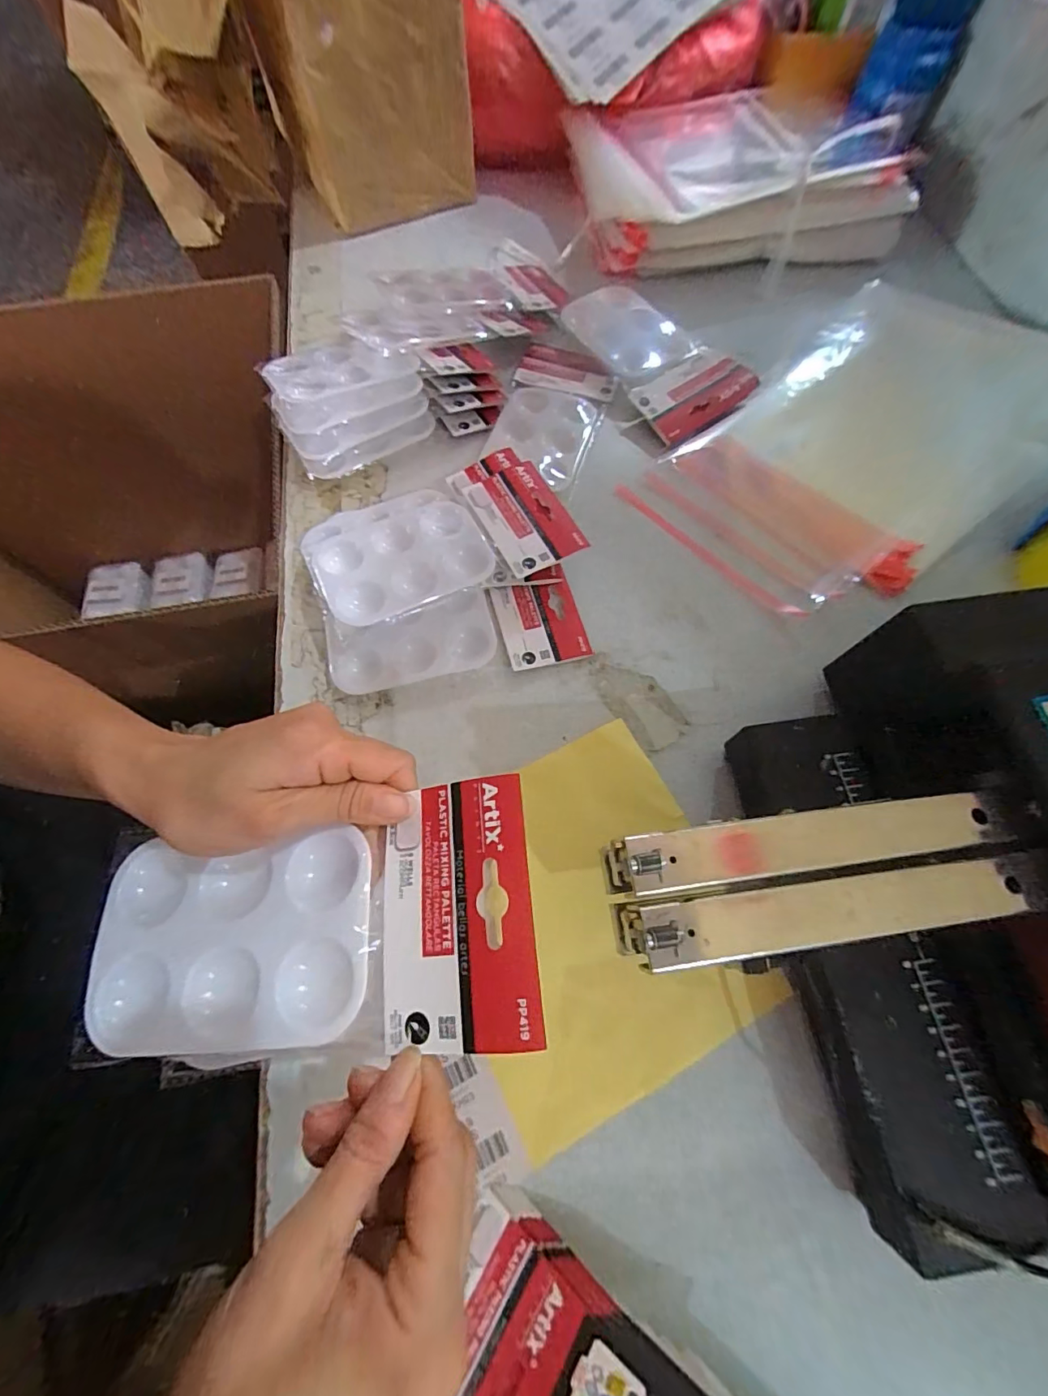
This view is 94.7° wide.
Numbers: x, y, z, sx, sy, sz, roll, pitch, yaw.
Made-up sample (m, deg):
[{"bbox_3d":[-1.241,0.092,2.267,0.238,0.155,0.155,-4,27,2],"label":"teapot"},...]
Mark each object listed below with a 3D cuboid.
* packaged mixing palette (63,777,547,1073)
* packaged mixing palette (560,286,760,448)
[{"bbox_3d":[-0.090,0.097,0.203,0.189,0.012,0.095,-11,69,6],"label":"packaged mixing palette"},{"bbox_3d":[0.133,-0.348,0.489,0.122,0.027,0.202,-30,72,-10],"label":"packaged mixing palette"}]

